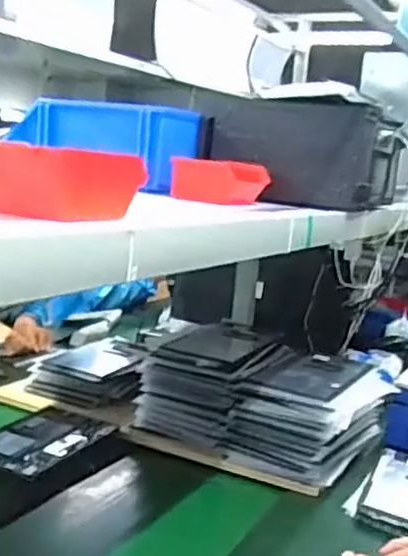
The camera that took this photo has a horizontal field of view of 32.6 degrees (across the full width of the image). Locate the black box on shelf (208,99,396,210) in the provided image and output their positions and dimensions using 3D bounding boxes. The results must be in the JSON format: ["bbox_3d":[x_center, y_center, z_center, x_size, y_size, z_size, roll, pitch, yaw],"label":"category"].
[{"bbox_3d":[0.200,-0.242,1.373,0.313,0.173,0.302,9,11,24],"label":"black box on shelf"}]

